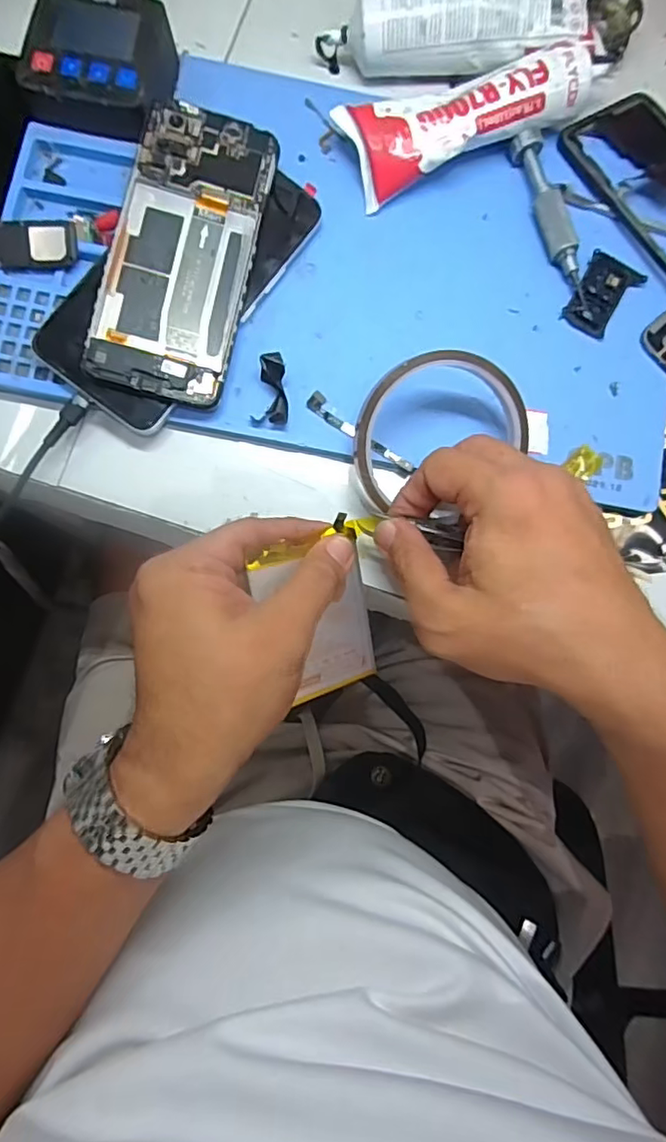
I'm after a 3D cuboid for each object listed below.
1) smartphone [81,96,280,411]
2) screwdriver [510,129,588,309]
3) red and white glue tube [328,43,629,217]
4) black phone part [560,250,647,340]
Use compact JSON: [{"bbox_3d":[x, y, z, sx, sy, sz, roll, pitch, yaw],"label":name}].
[{"bbox_3d":[-0.079,-0.169,0.304,0.071,0.006,0.157,13,86,-6],"label":"smartphone"},{"bbox_3d":[0.126,-0.201,0.327,0.017,0.014,0.101,-18,83,-3],"label":"screwdriver"},{"bbox_3d":[0.080,-0.256,0.324,0.143,0.031,0.046,-21,83,-3],"label":"red and white glue tube"},{"bbox_3d":[0.154,-0.157,0.328,0.030,0.004,0.046,30,83,3],"label":"black phone part"}]

